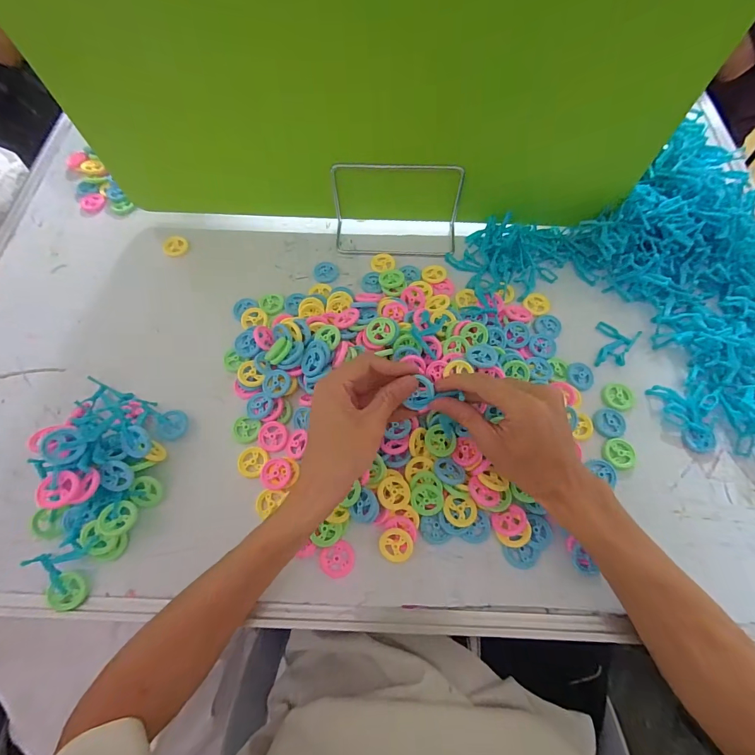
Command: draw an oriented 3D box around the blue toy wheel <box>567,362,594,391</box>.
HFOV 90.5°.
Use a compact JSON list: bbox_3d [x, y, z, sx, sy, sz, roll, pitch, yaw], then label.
[{"bbox_3d":[0.213,-0.001,0.393,0.028,0.006,0.030,-1,67,1],"label":"blue toy wheel"}]

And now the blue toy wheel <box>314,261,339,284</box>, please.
[{"bbox_3d":[-0.062,-0.129,0.460,0.030,0.004,0.033,-1,67,1],"label":"blue toy wheel"}]

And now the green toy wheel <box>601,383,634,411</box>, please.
[{"bbox_3d":[0.247,0.019,0.384,0.030,0.004,0.029,-1,67,1],"label":"green toy wheel"}]

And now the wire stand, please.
[{"bbox_3d":[0.022,-0.195,0.443,0.151,0.083,0.056,4,67,3],"label":"wire stand"}]

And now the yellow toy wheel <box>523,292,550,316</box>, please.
[{"bbox_3d":[0.185,-0.086,0.433,0.030,0.006,0.029,-1,67,1],"label":"yellow toy wheel"}]

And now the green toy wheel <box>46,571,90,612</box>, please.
[{"bbox_3d":[-0.265,0.184,0.322,0.029,0.007,0.029,-43,99,-20],"label":"green toy wheel"}]

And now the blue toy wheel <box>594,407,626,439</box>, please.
[{"bbox_3d":[0.232,0.045,0.374,0.030,0.004,0.030,-1,67,1],"label":"blue toy wheel"}]

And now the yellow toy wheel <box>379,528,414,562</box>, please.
[{"bbox_3d":[0.017,0.148,0.330,0.029,0.004,0.028,-1,82,8],"label":"yellow toy wheel"}]

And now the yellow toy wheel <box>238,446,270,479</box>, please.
[{"bbox_3d":[-0.123,0.083,0.367,0.025,0.005,0.030,28,77,-6],"label":"yellow toy wheel"}]

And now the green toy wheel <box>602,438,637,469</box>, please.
[{"bbox_3d":[0.234,0.073,0.361,0.030,0.004,0.027,33,71,15],"label":"green toy wheel"}]

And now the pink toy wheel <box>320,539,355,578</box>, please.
[{"bbox_3d":[-0.034,0.160,0.329,0.030,0.004,0.028,-1,67,1],"label":"pink toy wheel"}]

